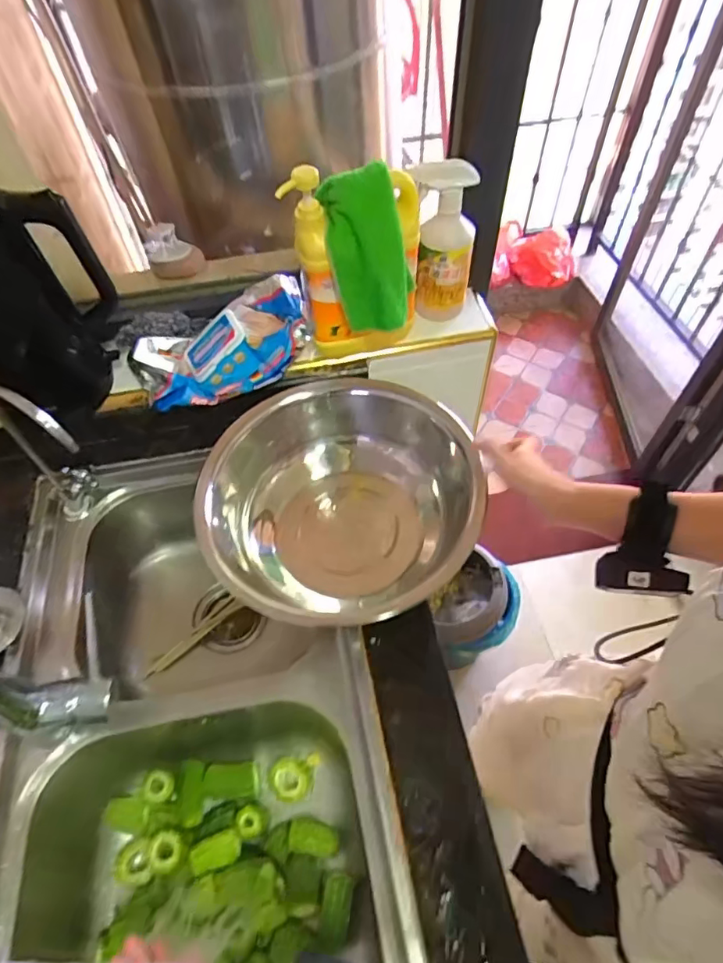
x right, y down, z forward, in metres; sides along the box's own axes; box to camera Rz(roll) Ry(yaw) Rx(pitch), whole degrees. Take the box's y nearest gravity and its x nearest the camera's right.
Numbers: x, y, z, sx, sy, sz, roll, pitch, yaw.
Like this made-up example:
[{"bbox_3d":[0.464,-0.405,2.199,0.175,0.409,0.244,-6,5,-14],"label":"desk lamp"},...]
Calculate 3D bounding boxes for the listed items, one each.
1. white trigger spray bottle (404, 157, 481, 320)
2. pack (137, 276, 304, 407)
[{"bbox_3d":[0.110,-0.326,0.747,0.088,0.224,0.068,0,55,2],"label":"white trigger spray bottle"},{"bbox_3d":[-0.182,-0.189,0.732,0.232,0.076,0.129,-20,57,-11],"label":"pack"}]

